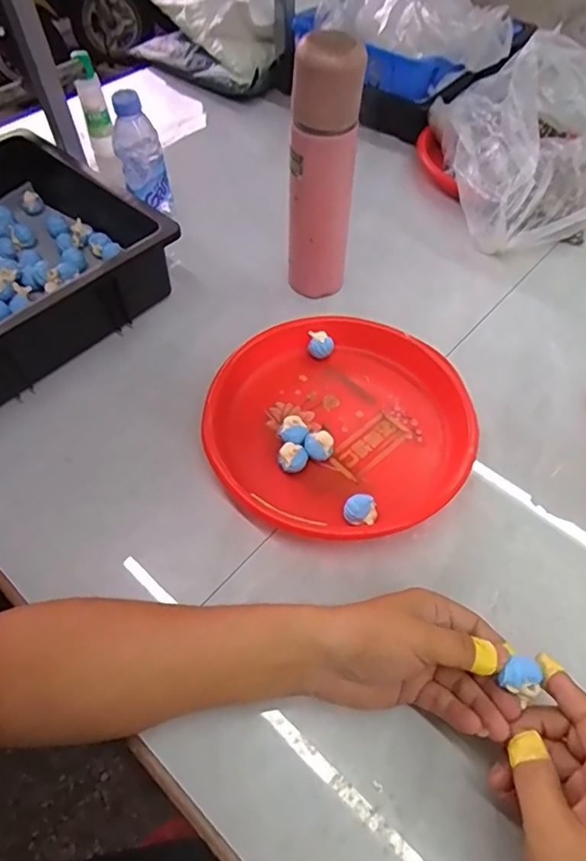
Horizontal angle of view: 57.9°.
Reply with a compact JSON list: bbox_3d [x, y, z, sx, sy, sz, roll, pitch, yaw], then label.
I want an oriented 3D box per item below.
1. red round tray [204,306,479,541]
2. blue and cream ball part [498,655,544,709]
[{"bbox_3d":[0.044,-0.011,0.523,0.241,0.036,0.249,0,56,0],"label":"red round tray"},{"bbox_3d":[0.150,0.163,0.347,0.024,0.013,0.025,35,63,21],"label":"blue and cream ball part"}]

